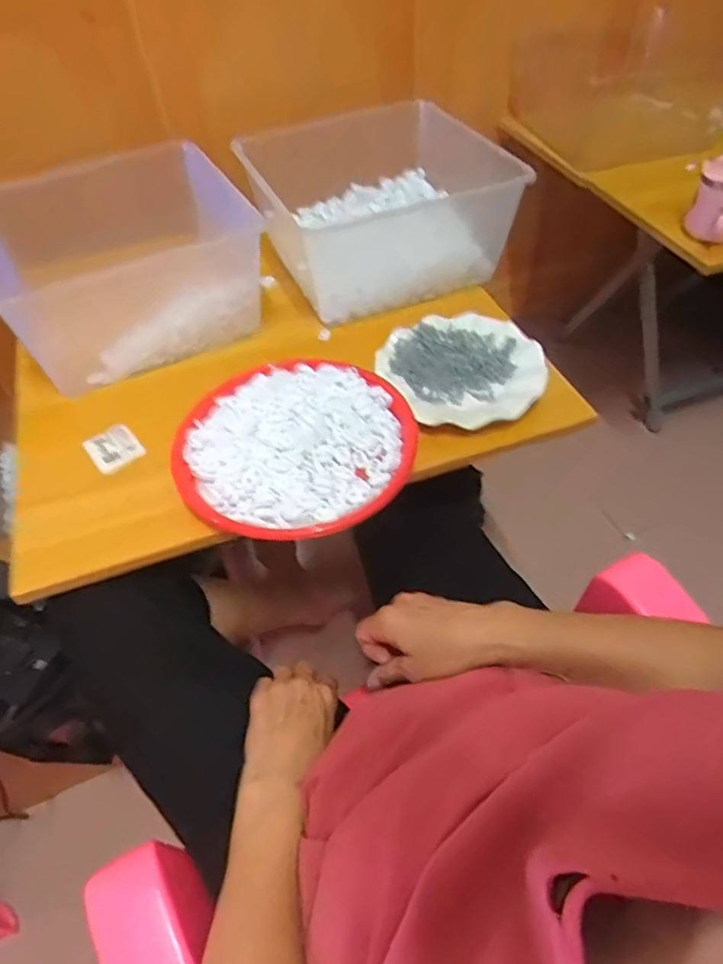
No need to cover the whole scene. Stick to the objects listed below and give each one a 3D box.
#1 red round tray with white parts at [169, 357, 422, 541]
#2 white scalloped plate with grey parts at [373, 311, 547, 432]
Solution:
[{"bbox_3d":[-0.067,-0.039,0.606,0.223,0.046,0.223,-2,51,2],"label":"red round tray with white parts"},{"bbox_3d":[0.107,-0.128,0.669,0.174,0.026,0.162,-2,51,2],"label":"white scalloped plate with grey parts"}]

